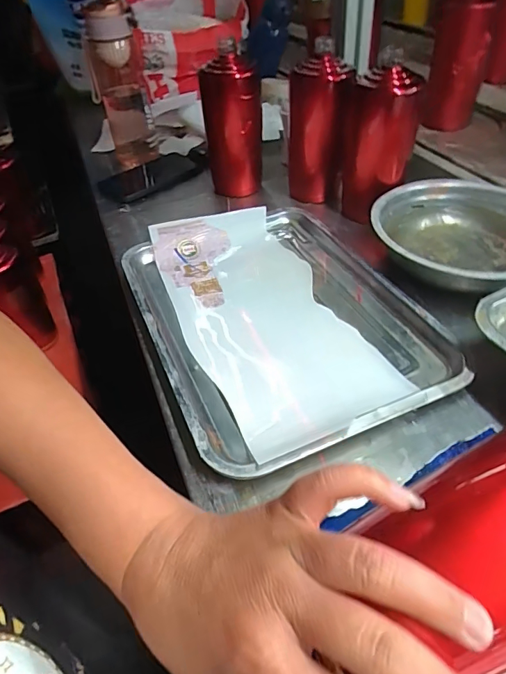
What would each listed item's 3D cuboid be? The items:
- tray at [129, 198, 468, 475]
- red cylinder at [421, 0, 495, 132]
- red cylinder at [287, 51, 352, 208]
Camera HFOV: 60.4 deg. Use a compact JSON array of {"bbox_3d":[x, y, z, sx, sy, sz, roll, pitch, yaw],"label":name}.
[{"bbox_3d":[0.018,-0.035,0.459,0.251,0.030,0.347,-21,46,-14],"label":"tray"},{"bbox_3d":[0.335,-0.468,0.704,0.083,0.240,0.087,9,48,18],"label":"red cylinder"},{"bbox_3d":[0.086,-0.278,0.589,0.069,0.160,0.058,-9,45,2],"label":"red cylinder"}]

